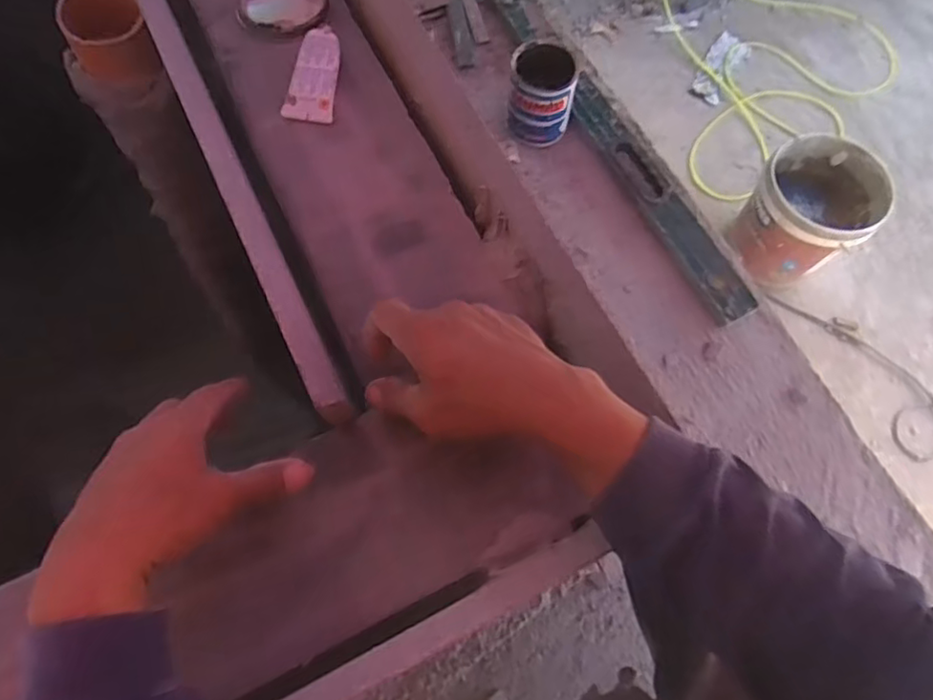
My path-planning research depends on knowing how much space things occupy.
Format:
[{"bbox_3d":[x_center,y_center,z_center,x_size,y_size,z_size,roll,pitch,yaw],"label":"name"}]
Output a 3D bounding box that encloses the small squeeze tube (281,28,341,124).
[{"bbox_3d":[-0.139,-0.251,0.577,0.042,0.020,0.089,6,69,1],"label":"small squeeze tube"}]

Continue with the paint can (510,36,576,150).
[{"bbox_3d":[0.115,-0.391,0.967,0.100,0.121,0.089,10,69,3],"label":"paint can"}]

